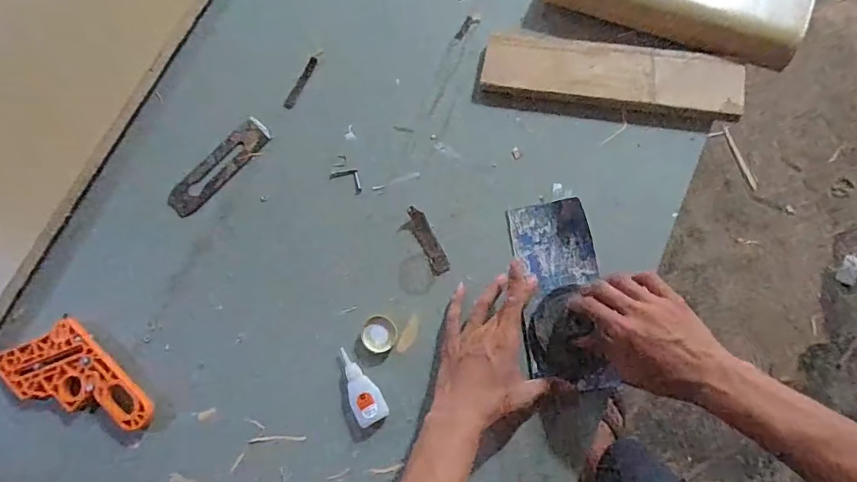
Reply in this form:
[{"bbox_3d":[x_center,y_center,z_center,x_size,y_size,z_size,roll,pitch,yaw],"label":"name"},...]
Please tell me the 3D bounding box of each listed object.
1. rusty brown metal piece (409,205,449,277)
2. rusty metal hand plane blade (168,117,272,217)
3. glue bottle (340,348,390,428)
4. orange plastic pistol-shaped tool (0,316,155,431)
[{"bbox_3d":[-0.001,-0.001,0.561,0.022,0.015,0.081,-25,76,-5],"label":"rusty brown metal piece"},{"bbox_3d":[-0.256,-0.091,0.605,0.041,0.011,0.145,40,79,11],"label":"rusty metal hand plane blade"},{"bbox_3d":[-0.073,0.153,0.519,0.033,0.018,0.081,-28,76,-6],"label":"glue bottle"},{"bbox_3d":[-0.380,0.158,0.535,0.171,0.017,0.085,38,79,10],"label":"orange plastic pistol-shaped tool"}]

